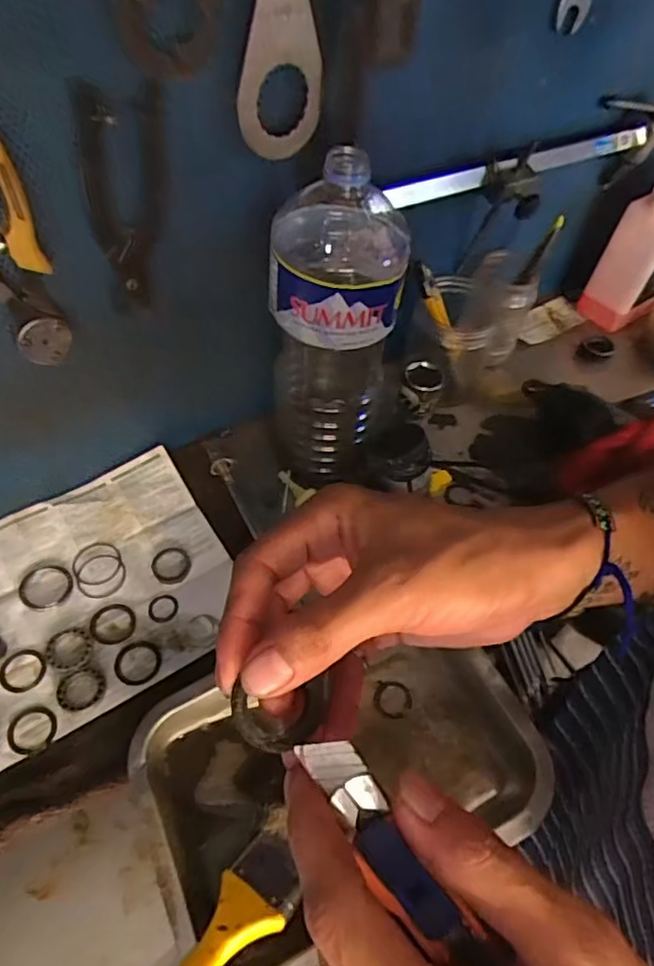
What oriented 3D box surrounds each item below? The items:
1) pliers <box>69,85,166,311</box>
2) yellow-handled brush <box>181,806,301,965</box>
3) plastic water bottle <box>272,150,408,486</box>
[{"bbox_3d":[-0.134,-0.189,0.408,0.057,0.148,0.017,-13,53,-13],"label":"pliers"},{"bbox_3d":[-0.067,0.274,0.335,0.044,0.032,0.165,27,52,21],"label":"yellow-handled brush"},{"bbox_3d":[0.003,-0.126,0.514,0.100,0.291,0.107,6,52,0],"label":"plastic water bottle"}]

